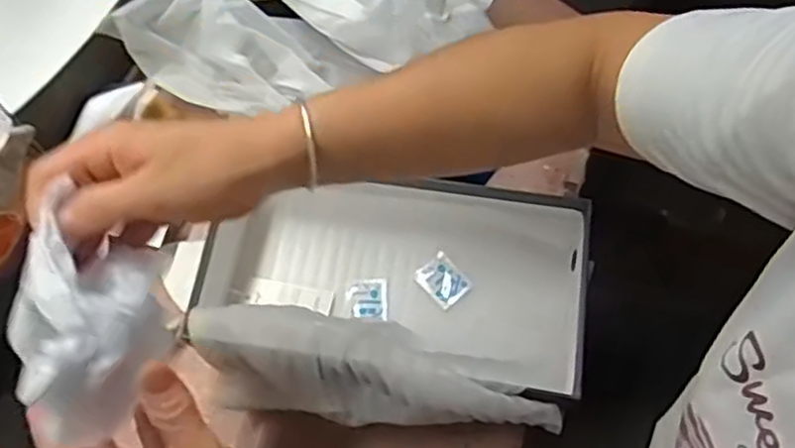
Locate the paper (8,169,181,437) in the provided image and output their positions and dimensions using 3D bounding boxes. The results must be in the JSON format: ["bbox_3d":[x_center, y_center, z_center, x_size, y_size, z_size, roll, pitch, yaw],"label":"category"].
[{"bbox_3d":[-0.153,0.047,0.355,0.069,0.041,0.108,-16,68,-7],"label":"paper"}]

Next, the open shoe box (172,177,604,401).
[{"bbox_3d":[0.006,0.046,0.596,0.302,0.095,0.156,10,68,3],"label":"open shoe box"}]

